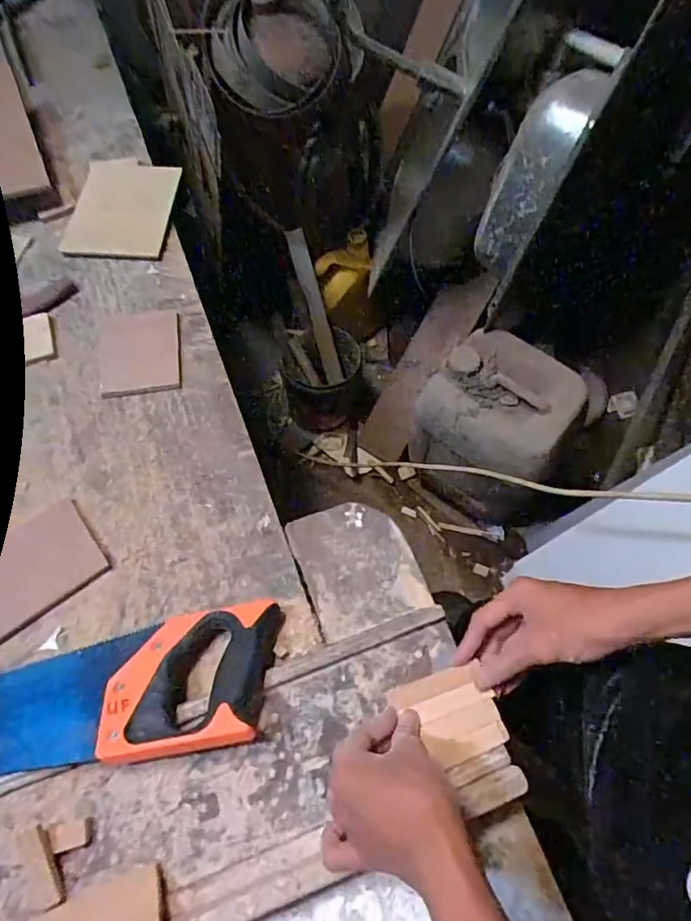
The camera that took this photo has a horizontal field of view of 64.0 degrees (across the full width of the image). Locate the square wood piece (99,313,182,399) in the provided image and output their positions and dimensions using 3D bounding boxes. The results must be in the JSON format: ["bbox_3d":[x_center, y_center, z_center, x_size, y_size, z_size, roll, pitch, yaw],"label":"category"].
[{"bbox_3d":[-0.244,-0.131,0.656,0.092,0.008,0.119,-9,64,-8],"label":"square wood piece"}]

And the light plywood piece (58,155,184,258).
[{"bbox_3d":[-0.307,-0.356,0.770,0.126,0.011,0.200,3,63,-1],"label":"light plywood piece"}]

